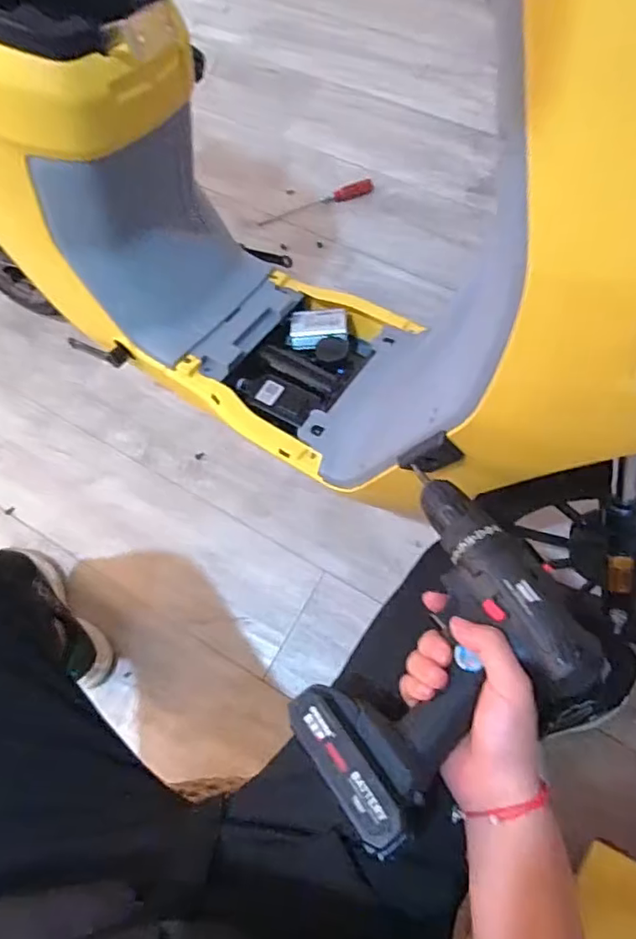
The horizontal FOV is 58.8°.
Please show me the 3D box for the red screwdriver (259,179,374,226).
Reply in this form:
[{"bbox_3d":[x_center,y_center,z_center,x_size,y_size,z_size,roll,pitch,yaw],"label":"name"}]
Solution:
[{"bbox_3d":[-0.003,-0.565,1.198,0.260,0.025,0.031,-23,72,-7],"label":"red screwdriver"}]

